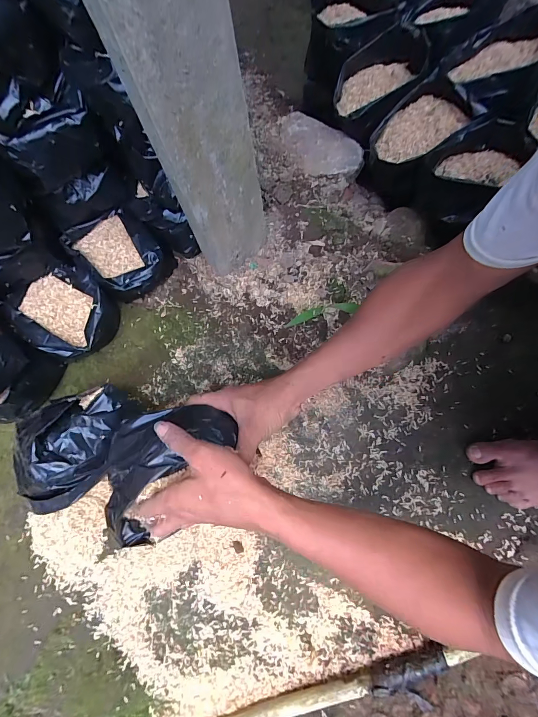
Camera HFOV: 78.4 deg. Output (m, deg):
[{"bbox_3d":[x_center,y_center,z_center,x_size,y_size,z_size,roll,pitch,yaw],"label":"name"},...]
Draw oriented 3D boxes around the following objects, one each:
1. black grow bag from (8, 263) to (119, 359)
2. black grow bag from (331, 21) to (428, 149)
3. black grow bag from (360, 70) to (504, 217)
[{"bbox_3d":[-0.319,-0.069,0.543,0.153,0.091,0.135,42,82,18],"label":"black grow bag"},{"bbox_3d":[0.205,-0.510,0.626,0.142,0.131,0.148,14,75,13],"label":"black grow bag"},{"bbox_3d":[0.278,-0.375,0.598,0.148,0.159,0.175,39,98,13],"label":"black grow bag"}]

